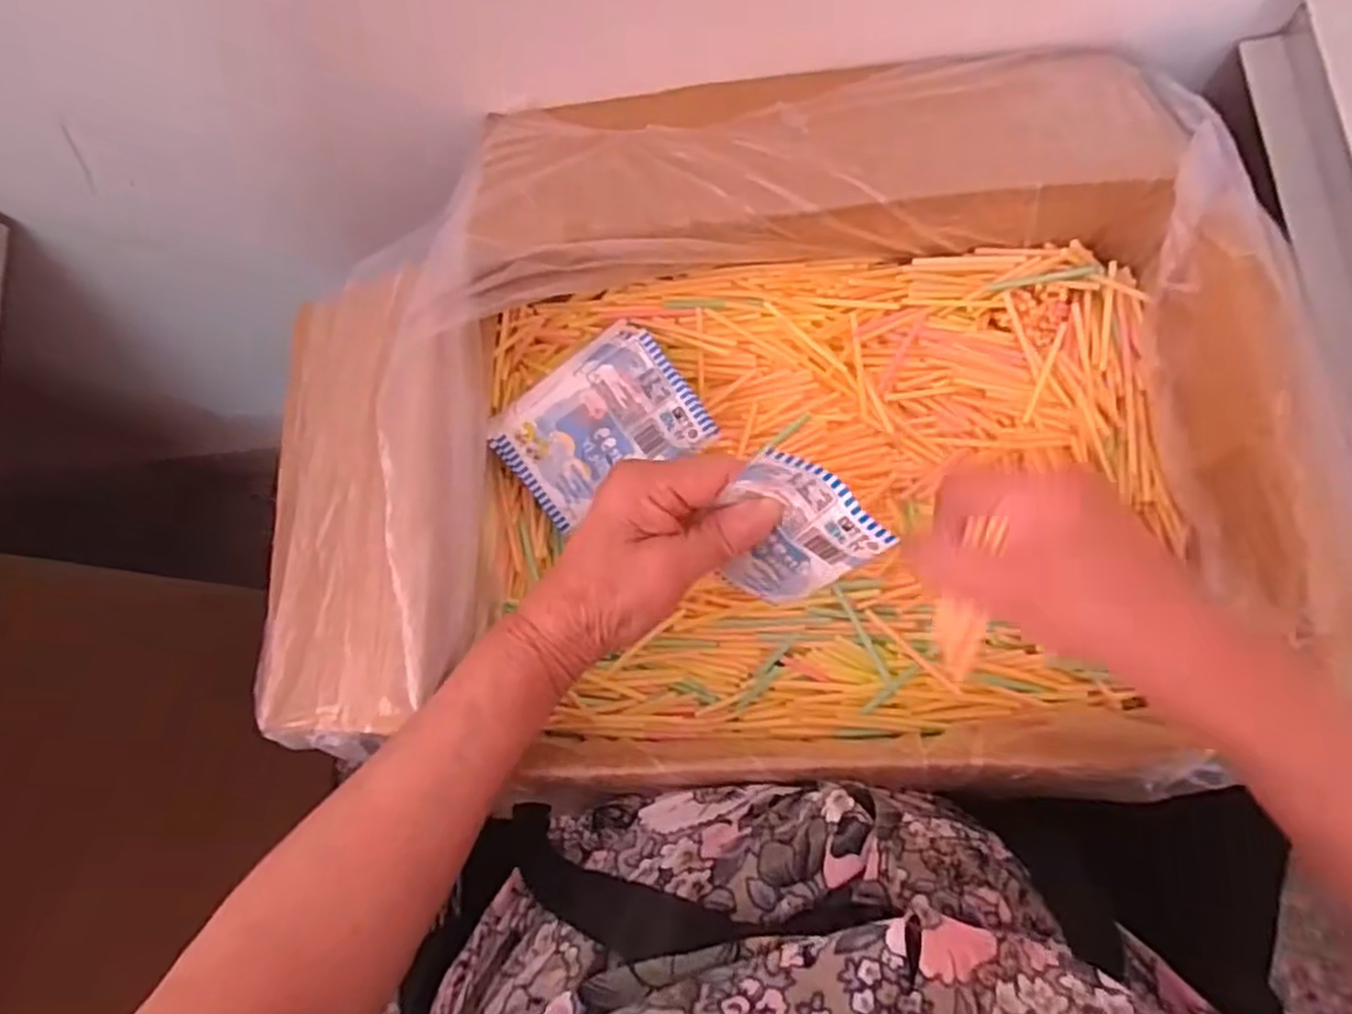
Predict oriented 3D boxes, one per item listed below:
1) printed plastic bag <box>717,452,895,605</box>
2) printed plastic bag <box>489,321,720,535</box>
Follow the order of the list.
[{"bbox_3d":[0.047,0.015,0.323,0.060,0.091,0.008,36,55,1],"label":"printed plastic bag"},{"bbox_3d":[-0.043,-0.045,0.408,0.105,0.018,0.082,-39,82,-3],"label":"printed plastic bag"}]

